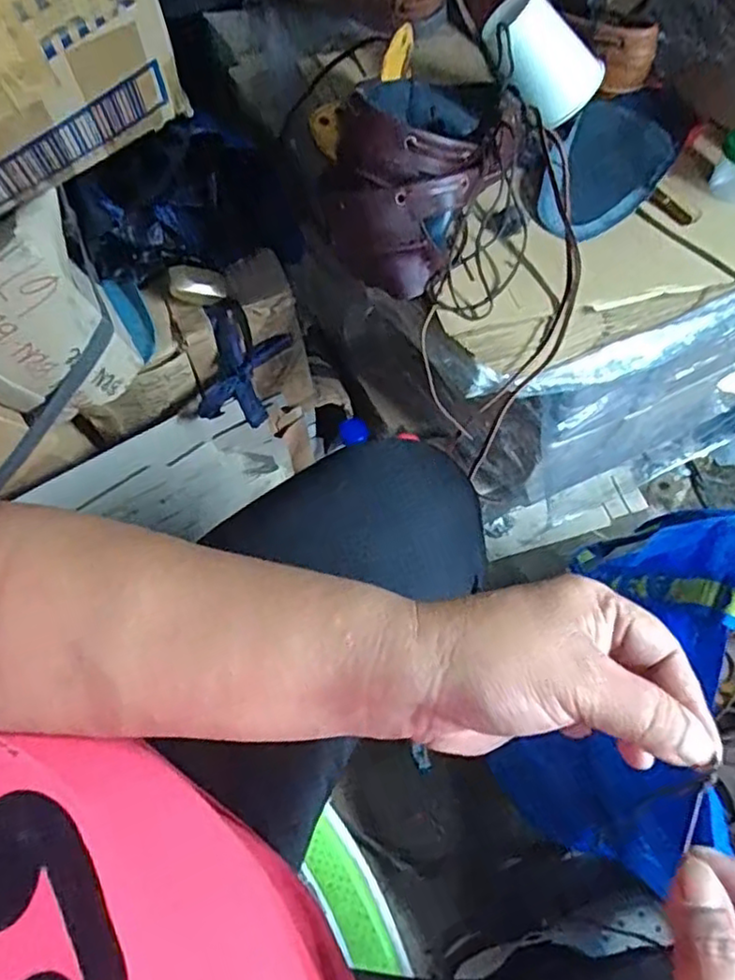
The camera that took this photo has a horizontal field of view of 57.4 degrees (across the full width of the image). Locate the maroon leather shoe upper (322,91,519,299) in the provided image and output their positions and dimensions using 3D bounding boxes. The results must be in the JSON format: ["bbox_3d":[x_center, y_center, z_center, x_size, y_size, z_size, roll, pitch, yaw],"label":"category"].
[{"bbox_3d":[0.040,-0.221,0.494,0.134,0.084,0.128,5,60,-1],"label":"maroon leather shoe upper"}]

